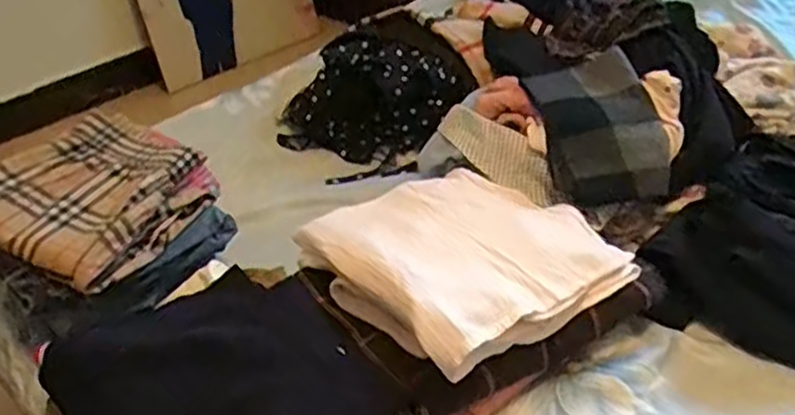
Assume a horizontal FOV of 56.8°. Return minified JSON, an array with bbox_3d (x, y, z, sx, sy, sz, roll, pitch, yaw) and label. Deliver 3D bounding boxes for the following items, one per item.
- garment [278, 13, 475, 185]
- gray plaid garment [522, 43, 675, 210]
[{"bbox_3d":[-0.033,-0.168,1.118,0.236,0.085,0.281,31,86,10],"label":"garment"},{"bbox_3d":[0.264,-0.104,0.959,0.150,0.024,0.200,-11,71,-1],"label":"gray plaid garment"}]

